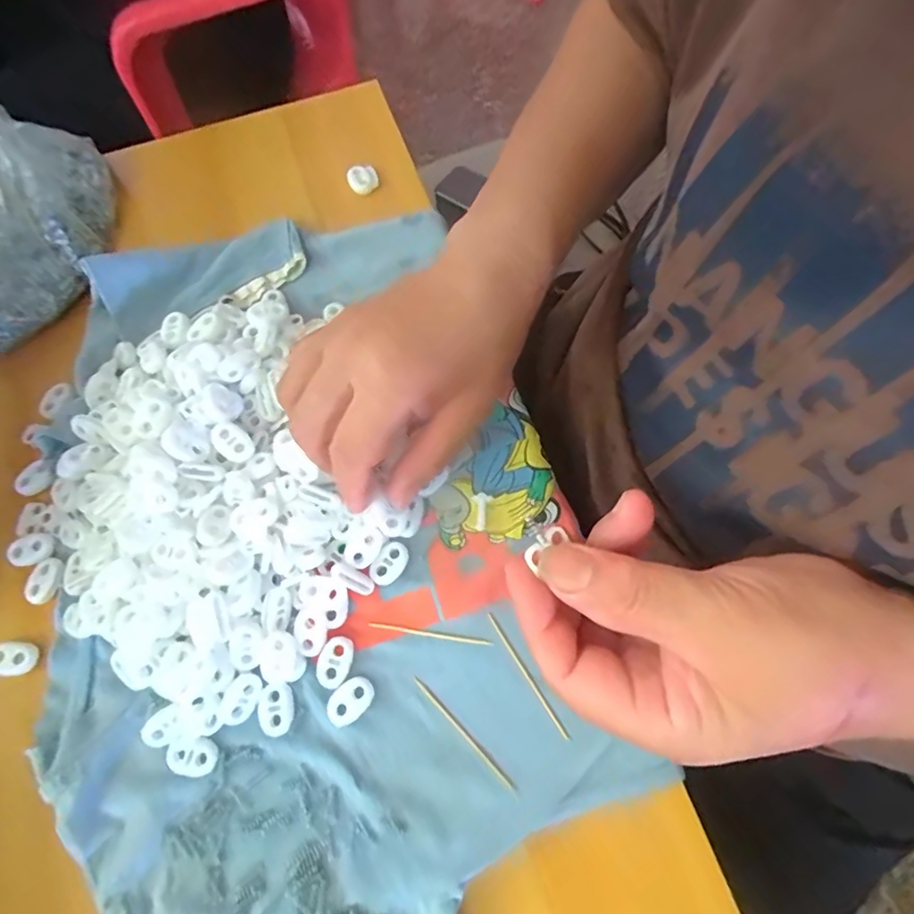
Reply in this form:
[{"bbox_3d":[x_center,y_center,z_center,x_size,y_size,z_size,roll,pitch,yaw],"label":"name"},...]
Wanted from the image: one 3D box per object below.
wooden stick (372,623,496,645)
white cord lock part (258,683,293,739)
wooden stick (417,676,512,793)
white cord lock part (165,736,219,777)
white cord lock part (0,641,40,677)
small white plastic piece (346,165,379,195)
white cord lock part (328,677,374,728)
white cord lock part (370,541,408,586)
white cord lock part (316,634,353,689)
[{"bbox_3d":[-0.013,0.085,0.250,0.058,0.004,0.004,8,70,4],"label":"wooden stick"},{"bbox_3d":[-0.082,0.114,0.238,0.016,0.004,0.021,-6,69,-1],"label":"white cord lock part"},{"bbox_3d":[0.003,0.124,0.236,0.061,0.004,0.004,43,76,15],"label":"wooden stick"},{"bbox_3d":[-0.117,0.132,0.232,0.022,0.004,0.015,2,69,2],"label":"white cord lock part"},{"bbox_3d":[-0.214,0.097,0.252,0.020,0.006,0.016,10,70,5],"label":"white cord lock part"},{"bbox_3d":[-0.062,-0.183,0.348,0.020,0.008,0.021,-1,69,1],"label":"small white plastic piece"},{"bbox_3d":[-0.048,0.111,0.239,0.022,0.004,0.015,-40,73,-13],"label":"white cord lock part"},{"bbox_3d":[-0.033,0.052,0.259,0.014,0.004,0.022,31,73,12],"label":"white cord lock part"},{"bbox_3d":[-0.057,0.094,0.243,0.015,0.004,0.023,21,71,9],"label":"white cord lock part"}]

